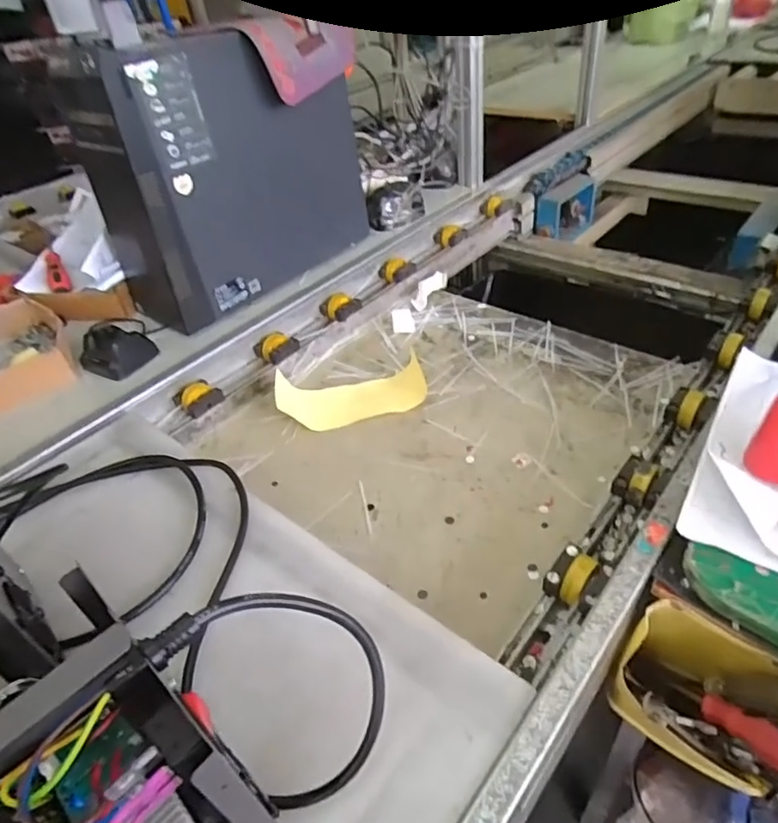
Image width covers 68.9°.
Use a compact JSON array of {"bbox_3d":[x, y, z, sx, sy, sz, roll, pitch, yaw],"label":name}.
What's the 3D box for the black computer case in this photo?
[{"bbox_3d":[-0.243,-0.388,0.898,0.163,0.342,0.414,26,50,34],"label":"black computer case"}]

